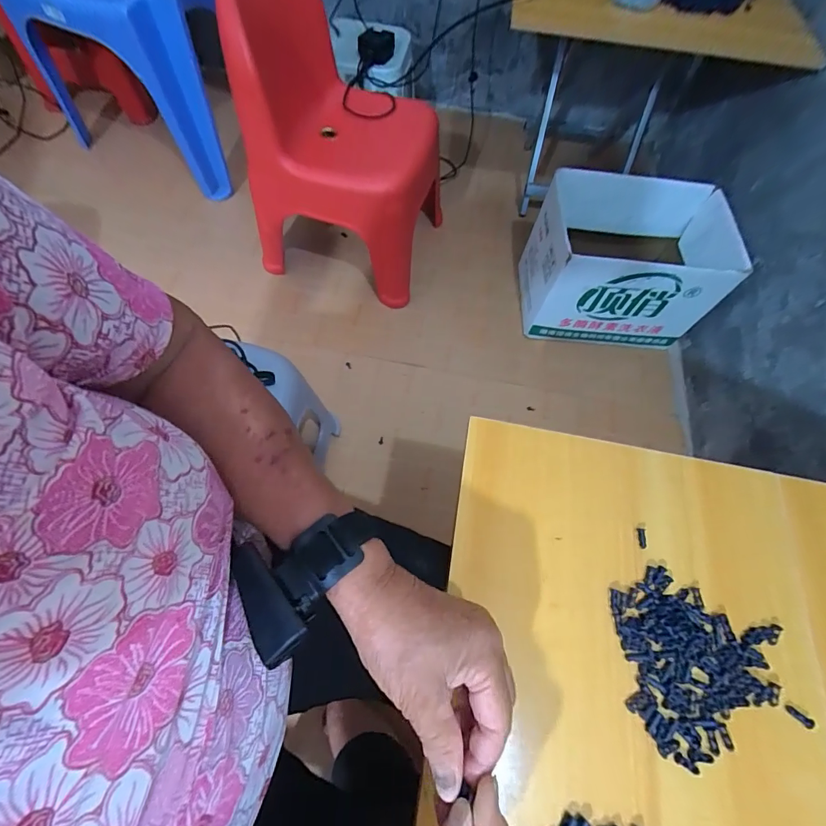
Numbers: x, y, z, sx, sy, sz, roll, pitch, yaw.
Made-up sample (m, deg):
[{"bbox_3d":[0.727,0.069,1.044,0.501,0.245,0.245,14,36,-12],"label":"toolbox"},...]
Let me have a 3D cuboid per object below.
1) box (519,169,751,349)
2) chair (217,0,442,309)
[{"bbox_3d":[0.516,-0.372,1.033,0.442,0.270,0.322,7,65,0],"label":"box"},{"bbox_3d":[-0.141,-0.622,0.961,0.386,0.575,0.429,14,65,3],"label":"chair"}]

